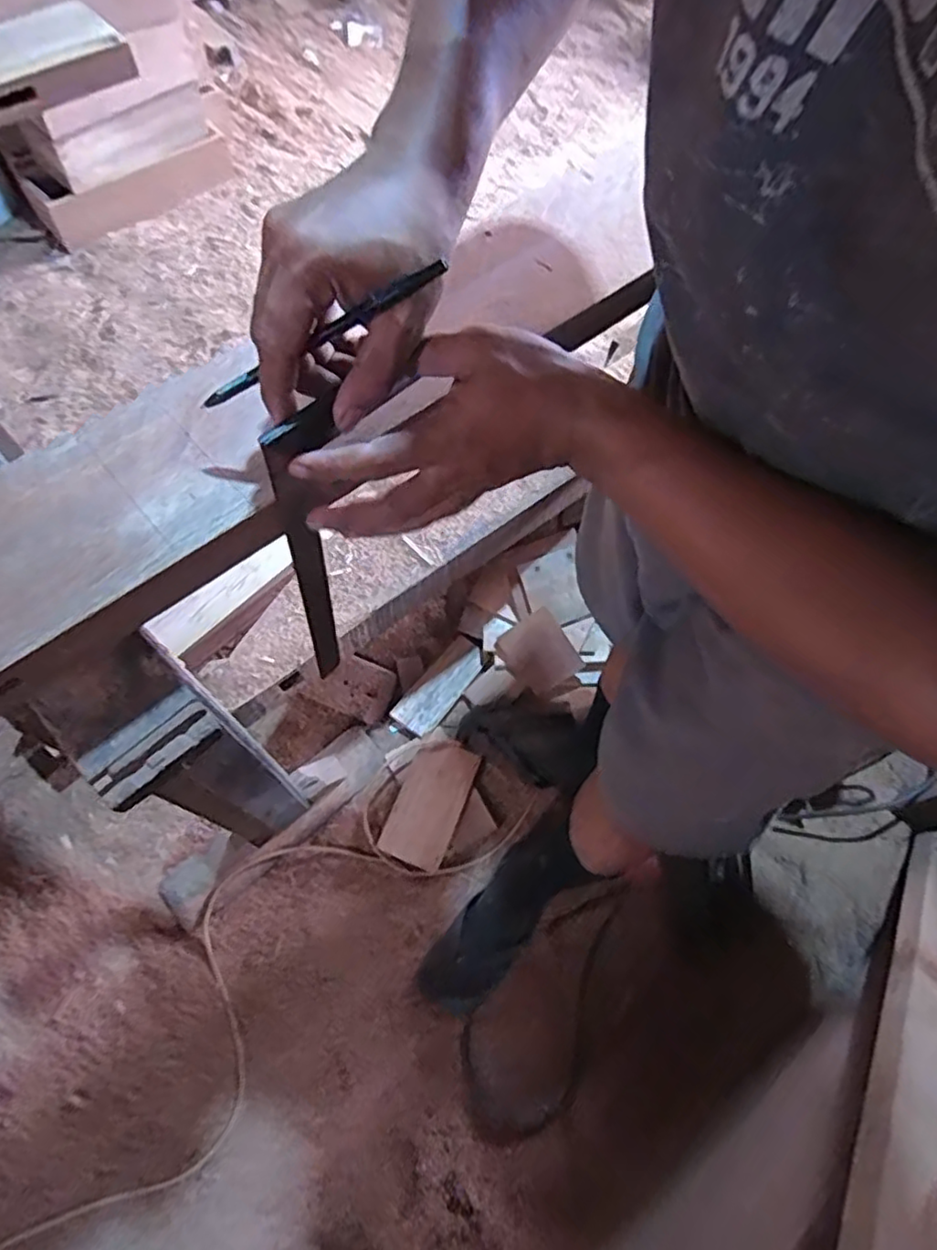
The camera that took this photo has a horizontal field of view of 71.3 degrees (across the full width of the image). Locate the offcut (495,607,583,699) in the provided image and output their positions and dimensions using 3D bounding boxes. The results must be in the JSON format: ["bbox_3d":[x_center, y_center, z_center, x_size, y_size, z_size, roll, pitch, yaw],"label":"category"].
[{"bbox_3d":[0.130,0.052,1.216,0.118,0.010,0.138,-34,98,10],"label":"offcut"}]

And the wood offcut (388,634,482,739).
[{"bbox_3d":[-0.051,0.106,1.182,0.080,0.023,0.203,33,68,13],"label":"wood offcut"}]

